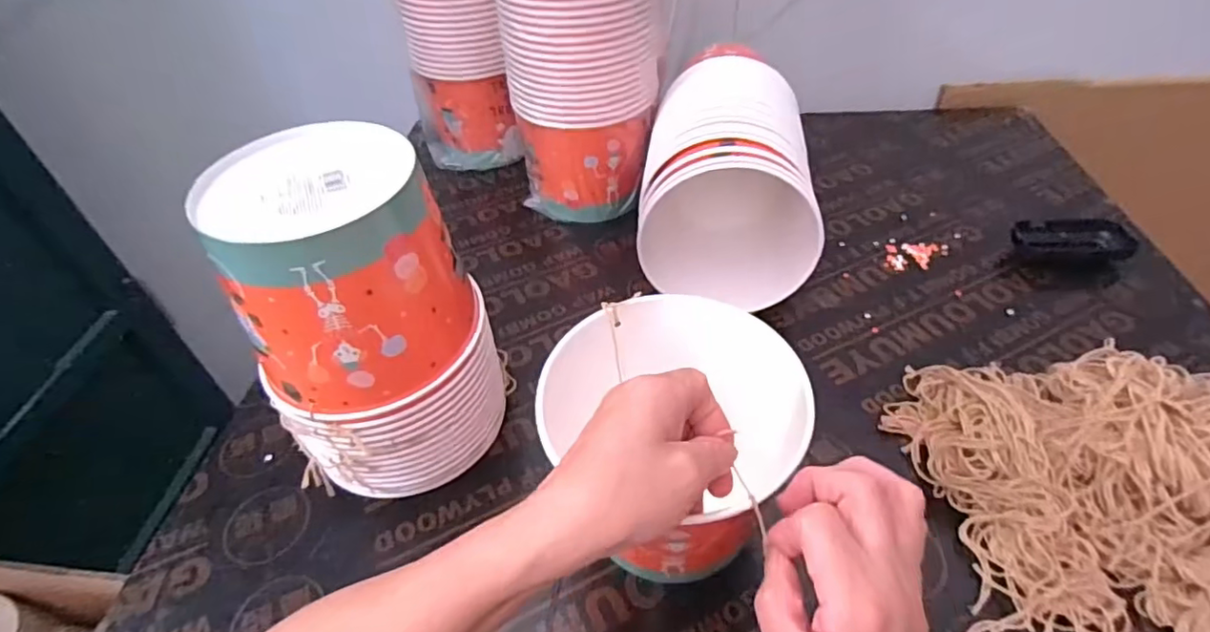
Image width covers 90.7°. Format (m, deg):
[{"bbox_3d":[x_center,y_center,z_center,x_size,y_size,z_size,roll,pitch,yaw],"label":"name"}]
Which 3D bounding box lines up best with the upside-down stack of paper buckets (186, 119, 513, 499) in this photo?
[{"bbox_3d":[-0.172,0.010,0.436,0.157,0.241,0.138,-34,51,-27],"label":"upside-down stack of paper buckets"}]

